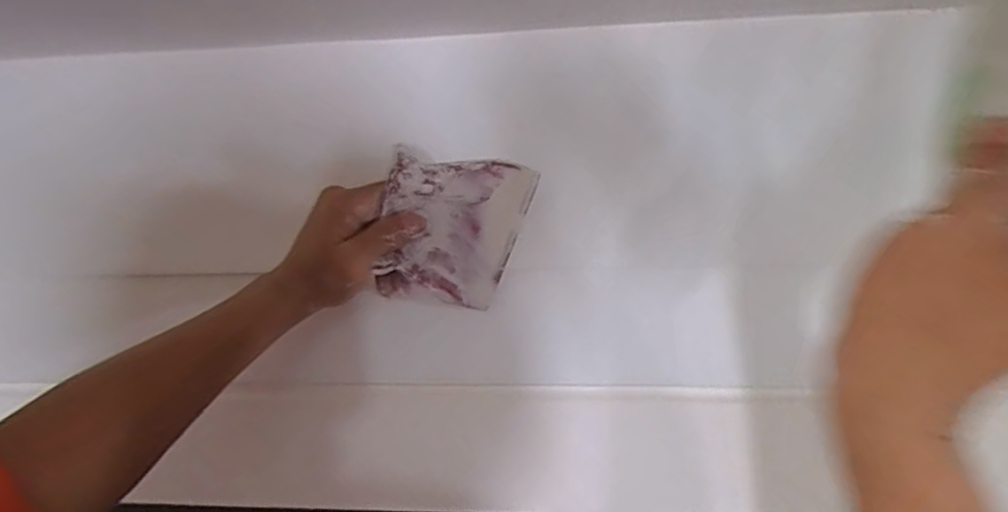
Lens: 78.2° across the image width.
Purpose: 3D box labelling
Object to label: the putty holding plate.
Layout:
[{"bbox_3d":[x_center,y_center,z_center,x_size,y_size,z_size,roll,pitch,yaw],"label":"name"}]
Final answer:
[{"bbox_3d":[-0.038,-0.017,0.470,0.103,0.117,0.009,7,25,-15],"label":"putty holding plate"}]

